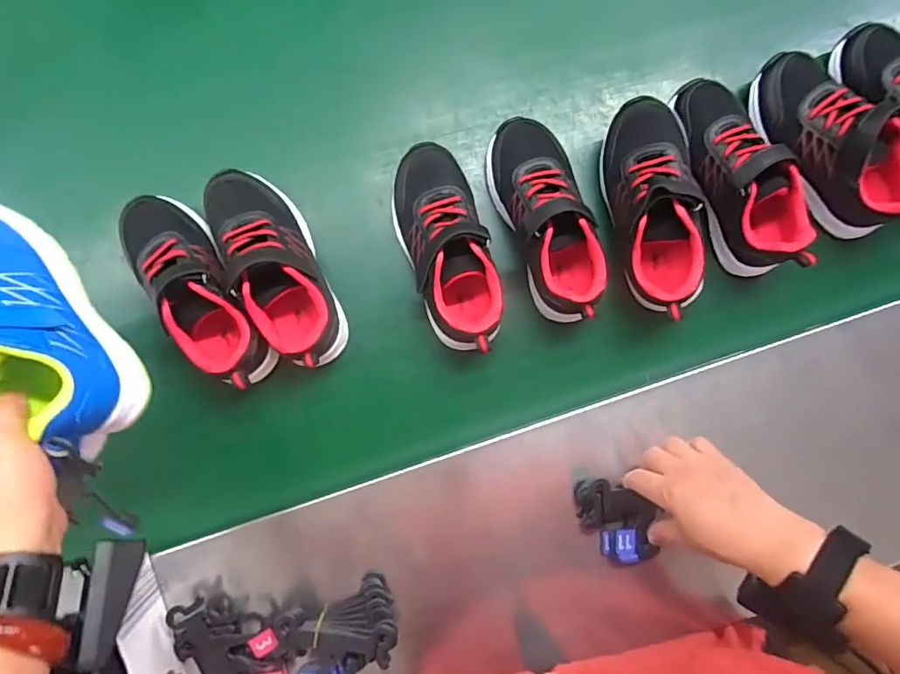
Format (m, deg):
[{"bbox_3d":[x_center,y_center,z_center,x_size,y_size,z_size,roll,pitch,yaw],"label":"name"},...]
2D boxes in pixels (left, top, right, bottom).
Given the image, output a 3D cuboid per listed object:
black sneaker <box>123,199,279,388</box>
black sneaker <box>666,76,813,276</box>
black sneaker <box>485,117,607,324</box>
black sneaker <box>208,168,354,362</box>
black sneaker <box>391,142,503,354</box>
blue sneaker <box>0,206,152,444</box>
[{"bbox_3d":[-0.235,-0.042,0.477,0.081,0.081,0.199,-36,90,-3],"label":"black sneaker"},{"bbox_3d":[0.278,-0.155,0.499,0.074,0.100,0.191,-20,89,-2],"label":"black sneaker"},{"bbox_3d":[0.092,-0.111,0.489,0.077,0.089,0.196,-13,89,-2],"label":"black sneaker"},{"bbox_3d":[-0.161,-0.065,0.481,0.082,0.079,0.196,-29,90,-3],"label":"black sneaker"},{"bbox_3d":[-0.005,-0.084,0.488,0.073,0.087,0.193,-16,89,-2],"label":"black sneaker"},{"bbox_3d":[-0.299,-0.013,0.352,0.083,0.073,0.191,-37,95,-3],"label":"blue sneaker"}]

